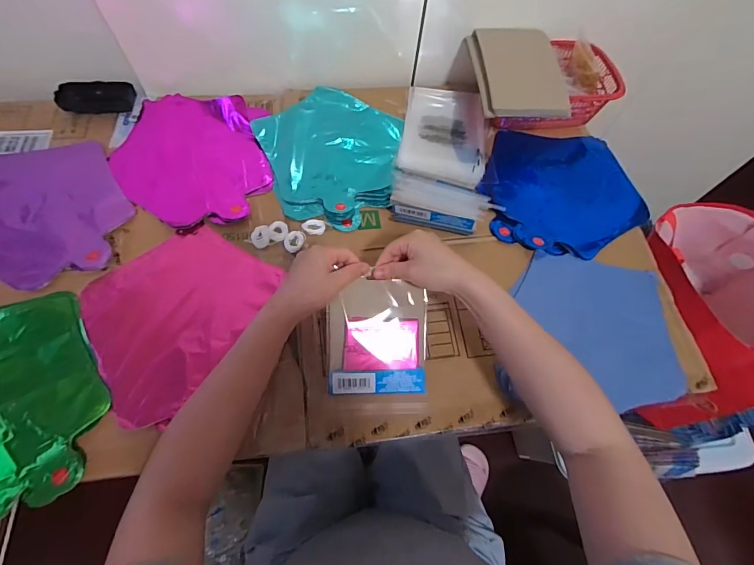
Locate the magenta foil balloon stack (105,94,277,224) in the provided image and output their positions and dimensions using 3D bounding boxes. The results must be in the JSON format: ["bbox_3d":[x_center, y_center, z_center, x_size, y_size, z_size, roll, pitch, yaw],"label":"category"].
[{"bbox_3d":[-0.274,-0.191,0.592,0.218,0.021,0.237,-6,66,-6],"label":"magenta foil balloon stack"}]

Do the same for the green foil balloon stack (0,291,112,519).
[{"bbox_3d":[-0.418,0.127,0.437,0.224,0.023,0.227,-5,66,-6],"label":"green foil balloon stack"}]

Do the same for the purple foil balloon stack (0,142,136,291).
[{"bbox_3d":[-0.458,-0.100,0.543,0.230,0.008,0.230,2,65,-3],"label":"purple foil balloon stack"}]

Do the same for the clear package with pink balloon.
[{"bbox_3d":[0.003,0.067,0.481,0.118,0.013,0.132,1,87,-10],"label":"clear package with pink balloon"}]

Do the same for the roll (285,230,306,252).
[{"bbox_3d":[-0.111,-0.055,0.540,0.028,0.006,0.035,-7,66,-7],"label":"roll"}]

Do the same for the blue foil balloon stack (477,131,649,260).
[{"bbox_3d":[0.288,-0.149,0.624,0.249,0.022,0.242,5,65,-1],"label":"blue foil balloon stack"}]

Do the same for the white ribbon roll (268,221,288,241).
[{"bbox_3d":[-0.135,-0.070,0.550,0.026,0.009,0.029,-9,66,-8],"label":"white ribbon roll"}]

